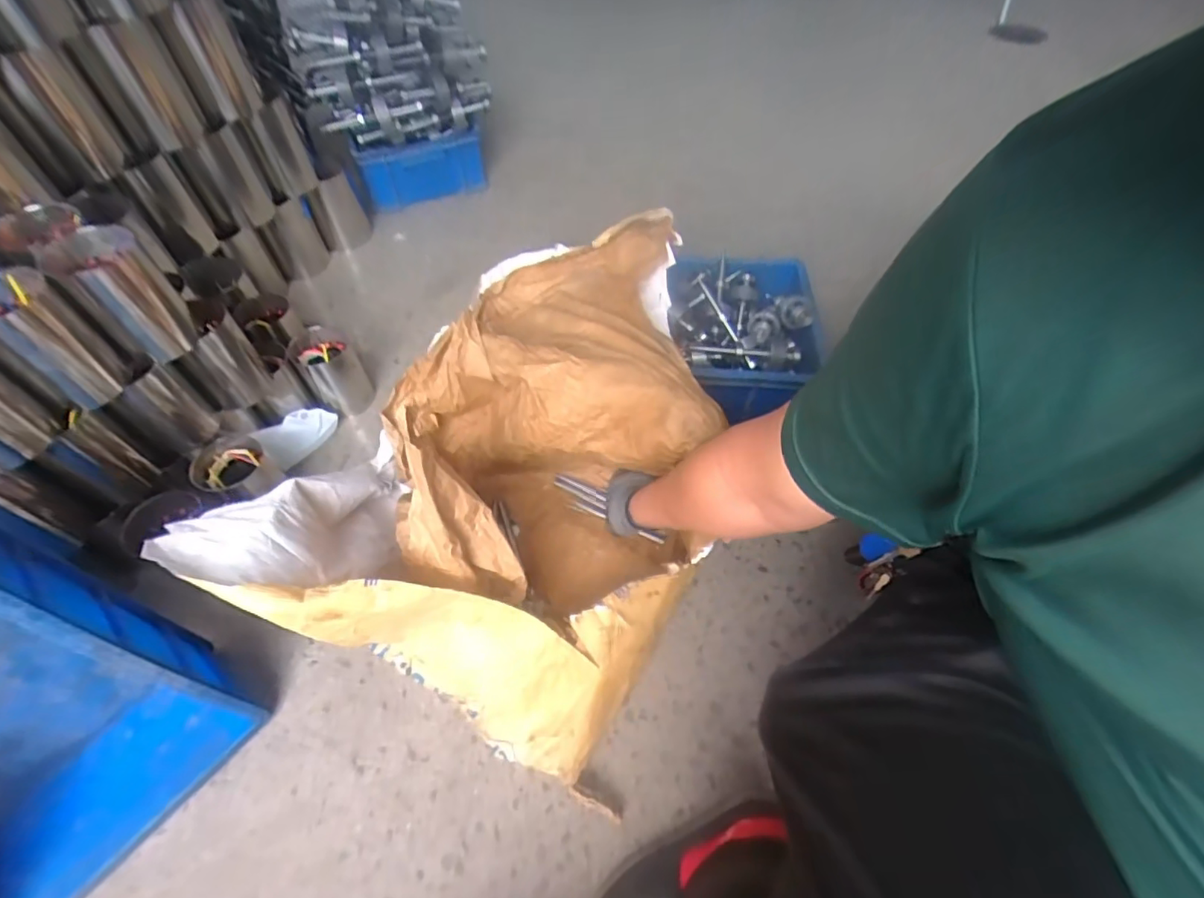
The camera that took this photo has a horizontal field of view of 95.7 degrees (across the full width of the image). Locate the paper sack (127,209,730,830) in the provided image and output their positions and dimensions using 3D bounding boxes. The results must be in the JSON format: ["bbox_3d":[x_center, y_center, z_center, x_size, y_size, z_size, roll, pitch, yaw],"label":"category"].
[{"bbox_3d":[-0.069,-0.016,0.766,0.449,0.294,0.727,20,57,14],"label":"paper sack"}]

